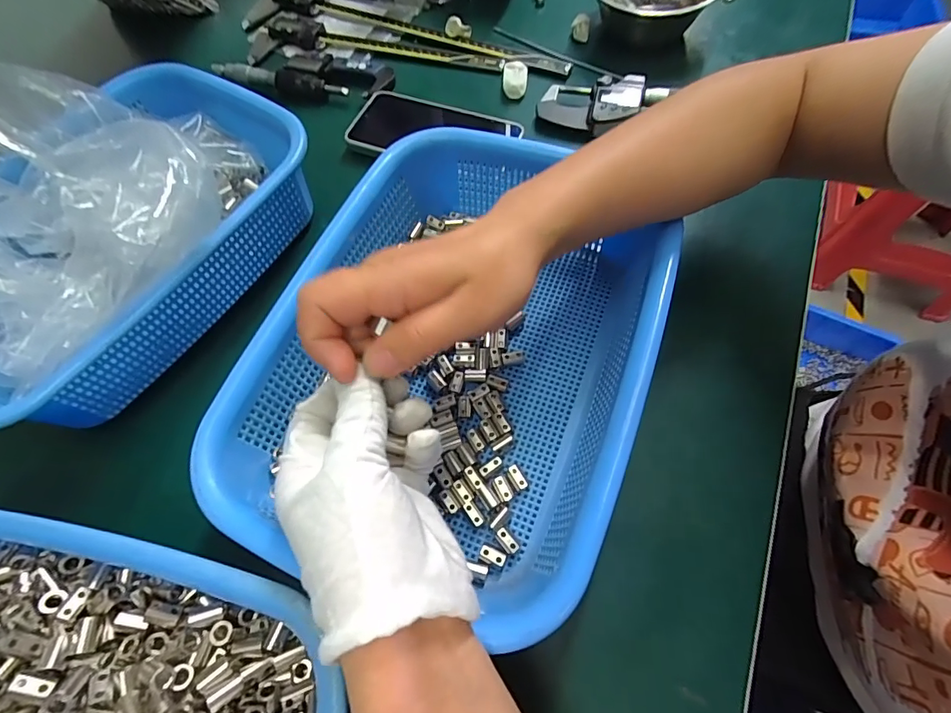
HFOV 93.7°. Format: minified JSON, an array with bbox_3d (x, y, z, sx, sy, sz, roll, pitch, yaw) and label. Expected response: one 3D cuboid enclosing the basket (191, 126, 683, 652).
[{"bbox_3d":[-0.005,-0.004,0.276,0.218,0.073,0.277,21,67,13],"label":"basket"}]

